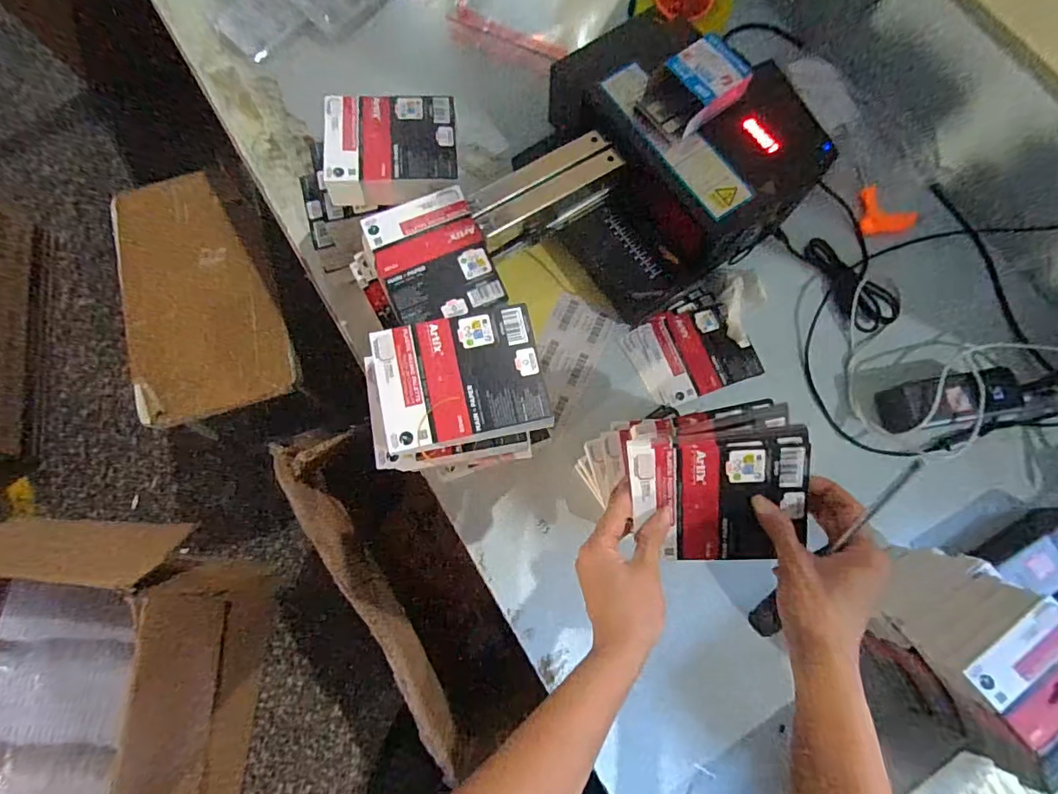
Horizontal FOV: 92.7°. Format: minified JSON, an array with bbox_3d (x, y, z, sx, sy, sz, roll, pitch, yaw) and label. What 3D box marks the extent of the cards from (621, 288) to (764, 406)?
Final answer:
[{"bbox_3d":[0.195,-0.055,0.616,0.129,0.014,0.119,-31,79,-7],"label":"cards"}]

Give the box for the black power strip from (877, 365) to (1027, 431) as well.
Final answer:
[{"bbox_3d":[0.479,0.005,0.577,0.141,0.051,0.057,-11,77,-2],"label":"black power strip"}]

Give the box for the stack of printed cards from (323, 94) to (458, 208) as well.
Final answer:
[{"bbox_3d":[-0.138,-0.250,0.516,0.134,0.037,0.115,-5,77,-1],"label":"stack of printed cards"}]

